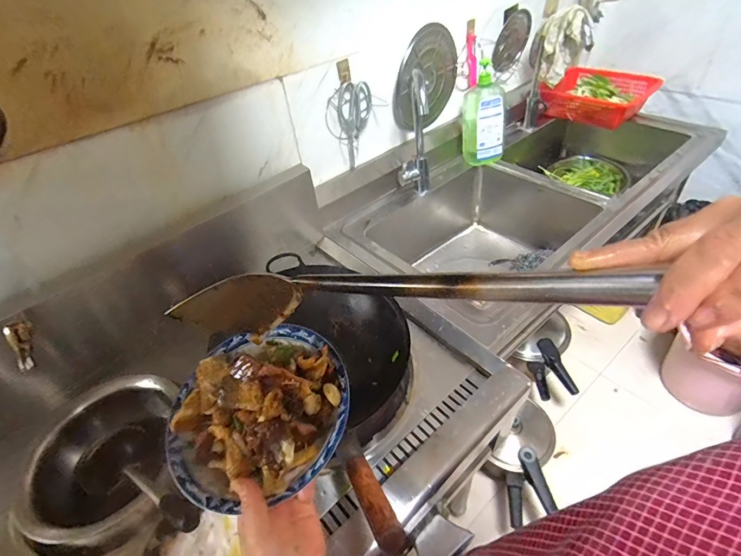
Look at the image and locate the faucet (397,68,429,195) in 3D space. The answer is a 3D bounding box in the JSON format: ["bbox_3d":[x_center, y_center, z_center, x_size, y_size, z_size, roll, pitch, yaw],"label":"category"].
[{"bbox_3d":[0.116,-0.361,1.037,0.086,0.345,0.213,3,44,8],"label":"faucet"}]

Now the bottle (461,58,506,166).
[{"bbox_3d":[0.345,-0.479,1.180,0.109,0.256,0.121,-8,44,-3],"label":"bottle"}]

